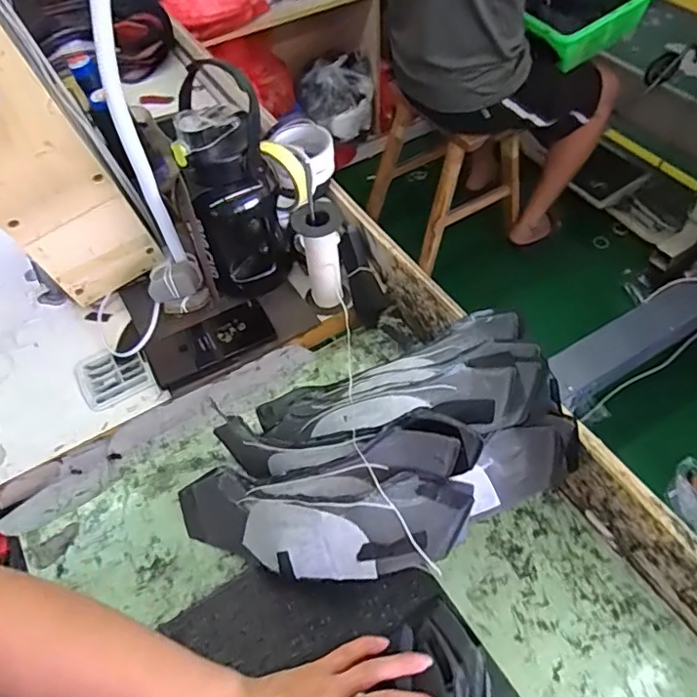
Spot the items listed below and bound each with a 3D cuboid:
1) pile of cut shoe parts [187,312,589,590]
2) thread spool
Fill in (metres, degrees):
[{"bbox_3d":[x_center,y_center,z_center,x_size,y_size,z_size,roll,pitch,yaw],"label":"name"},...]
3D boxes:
[{"bbox_3d":[0.018,0.093,0.556,0.384,0.160,0.254,-25,57,-14],"label":"pile of cut shoe parts"},{"bbox_3d":[-0.033,-0.104,0.683,0.053,0.147,0.054,-2,54,2],"label":"thread spool"}]

